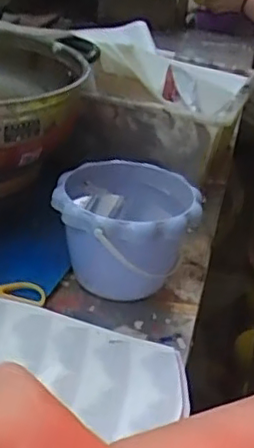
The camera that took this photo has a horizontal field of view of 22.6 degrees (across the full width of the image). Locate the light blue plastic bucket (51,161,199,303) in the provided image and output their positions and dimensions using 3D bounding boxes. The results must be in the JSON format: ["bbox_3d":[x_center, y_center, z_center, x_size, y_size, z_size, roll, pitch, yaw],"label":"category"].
[{"bbox_3d":[-0.003,0.013,0.712,0.148,0.117,0.142,7,28,-4],"label":"light blue plastic bucket"}]

